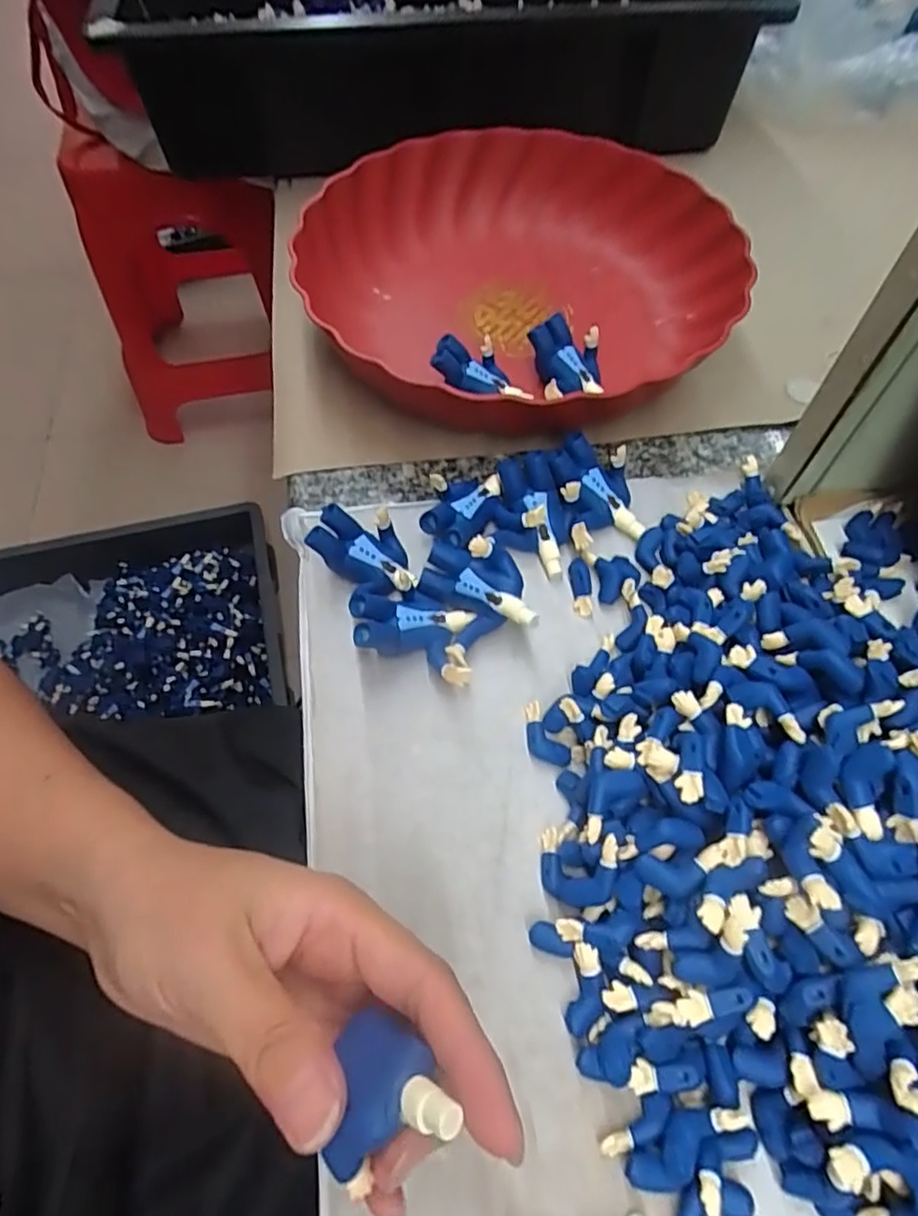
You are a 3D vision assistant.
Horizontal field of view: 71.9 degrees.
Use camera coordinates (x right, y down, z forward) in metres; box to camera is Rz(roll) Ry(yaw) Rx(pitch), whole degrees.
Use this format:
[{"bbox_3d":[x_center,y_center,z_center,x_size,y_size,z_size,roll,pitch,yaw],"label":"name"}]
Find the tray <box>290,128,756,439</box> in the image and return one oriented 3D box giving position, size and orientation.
[{"bbox_3d":[0.032,-0.188,0.364,0.242,0.047,0.231,-37,66,-19],"label":"tray"}]

